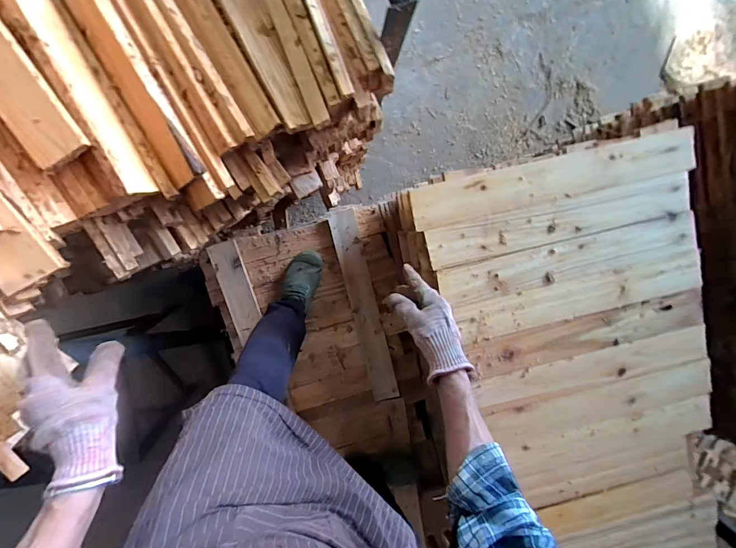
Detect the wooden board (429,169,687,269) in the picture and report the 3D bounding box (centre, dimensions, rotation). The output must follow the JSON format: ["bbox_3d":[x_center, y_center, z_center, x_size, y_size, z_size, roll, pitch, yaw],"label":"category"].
[{"bbox_3d":[0.333,-0.092,0.670,0.477,0.025,0.069,-13,98,-3],"label":"wooden board"}]

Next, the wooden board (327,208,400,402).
[{"bbox_3d":[-0.008,0.096,1.063,0.071,0.017,0.546,-14,99,-3],"label":"wooden board"}]

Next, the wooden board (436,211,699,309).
[{"bbox_3d":[0.351,-0.022,0.673,0.463,0.025,0.074,-14,98,-3],"label":"wooden board"}]

